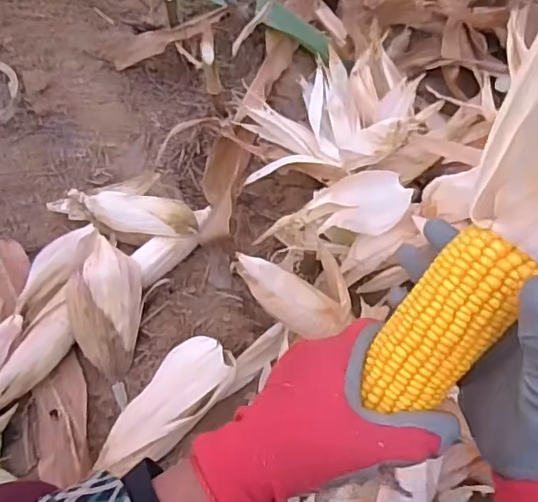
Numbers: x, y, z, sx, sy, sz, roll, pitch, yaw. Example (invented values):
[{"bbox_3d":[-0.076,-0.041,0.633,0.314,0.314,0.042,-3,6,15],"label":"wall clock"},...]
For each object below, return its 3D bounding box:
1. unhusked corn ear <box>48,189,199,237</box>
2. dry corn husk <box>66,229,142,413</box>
[{"bbox_3d":[-0.225,-0.058,0.864,0.235,0.048,0.053,8,64,23],"label":"unhusked corn ear"},{"bbox_3d":[-0.224,0.096,0.801,0.100,0.050,0.233,-6,87,-2],"label":"dry corn husk"}]

